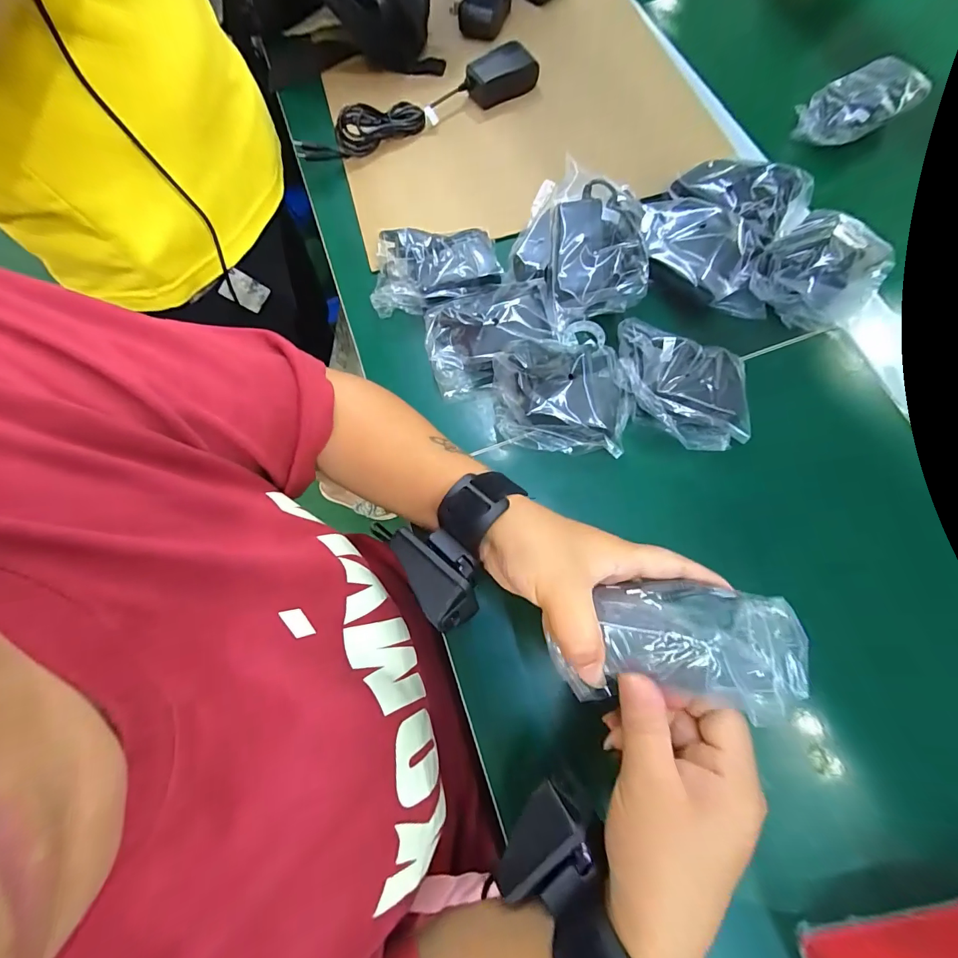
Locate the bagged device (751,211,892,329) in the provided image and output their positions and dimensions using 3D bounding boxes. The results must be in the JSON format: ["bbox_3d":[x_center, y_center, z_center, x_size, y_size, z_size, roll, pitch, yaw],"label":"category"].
[{"bbox_3d":[0.288,-0.178,0.346,0.093,0.050,0.093,34,75,11],"label":"bagged device"}]

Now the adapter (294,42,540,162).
[{"bbox_3d":[-0.063,-0.392,0.443,0.267,0.041,0.028,-25,73,-8],"label":"adapter"}]

